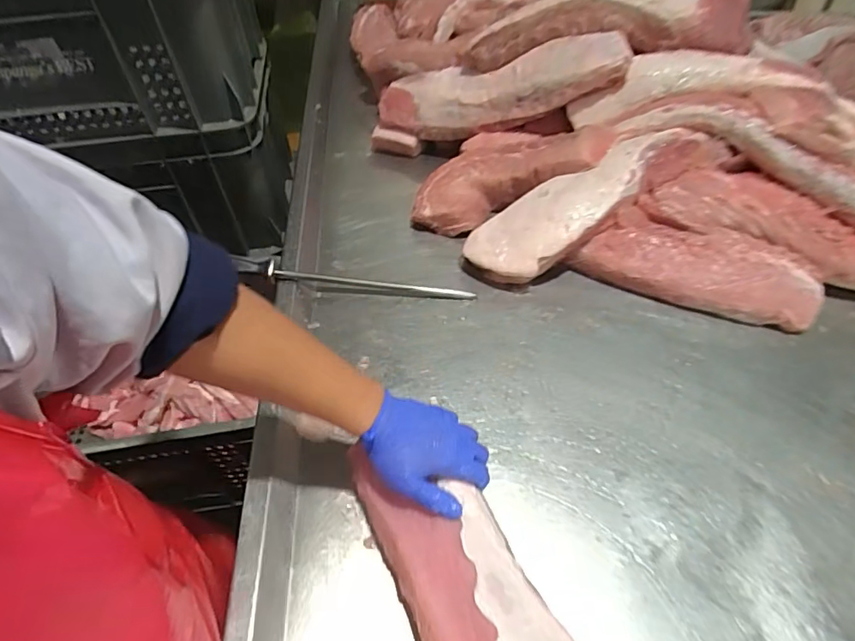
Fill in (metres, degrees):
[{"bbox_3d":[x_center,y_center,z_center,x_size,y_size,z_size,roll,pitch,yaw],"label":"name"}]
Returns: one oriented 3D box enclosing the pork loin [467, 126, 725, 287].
[{"bbox_3d":[0.249,-0.182,0.778,0.405,0.063,0.116,-30,51,-3],"label":"pork loin"}]

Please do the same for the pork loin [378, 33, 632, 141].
[{"bbox_3d":[0.123,-0.417,0.930,0.454,0.106,0.089,-2,44,25],"label":"pork loin"}]

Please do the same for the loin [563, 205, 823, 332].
[{"bbox_3d":[0.385,-0.074,0.739,0.332,0.077,0.101,18,51,17],"label":"loin"}]

